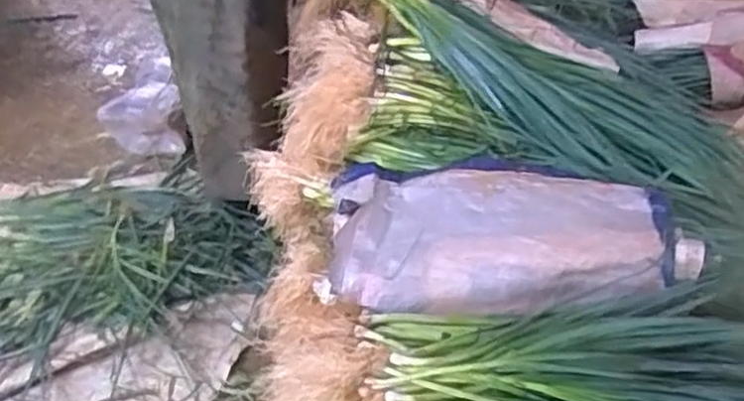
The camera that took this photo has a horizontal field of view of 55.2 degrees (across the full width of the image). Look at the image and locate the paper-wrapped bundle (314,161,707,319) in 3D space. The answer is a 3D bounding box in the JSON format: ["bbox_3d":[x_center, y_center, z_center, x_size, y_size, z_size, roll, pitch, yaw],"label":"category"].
[{"bbox_3d":[0.219,0.056,1.132,0.572,0.084,0.268,3,40,2],"label":"paper-wrapped bundle"}]

